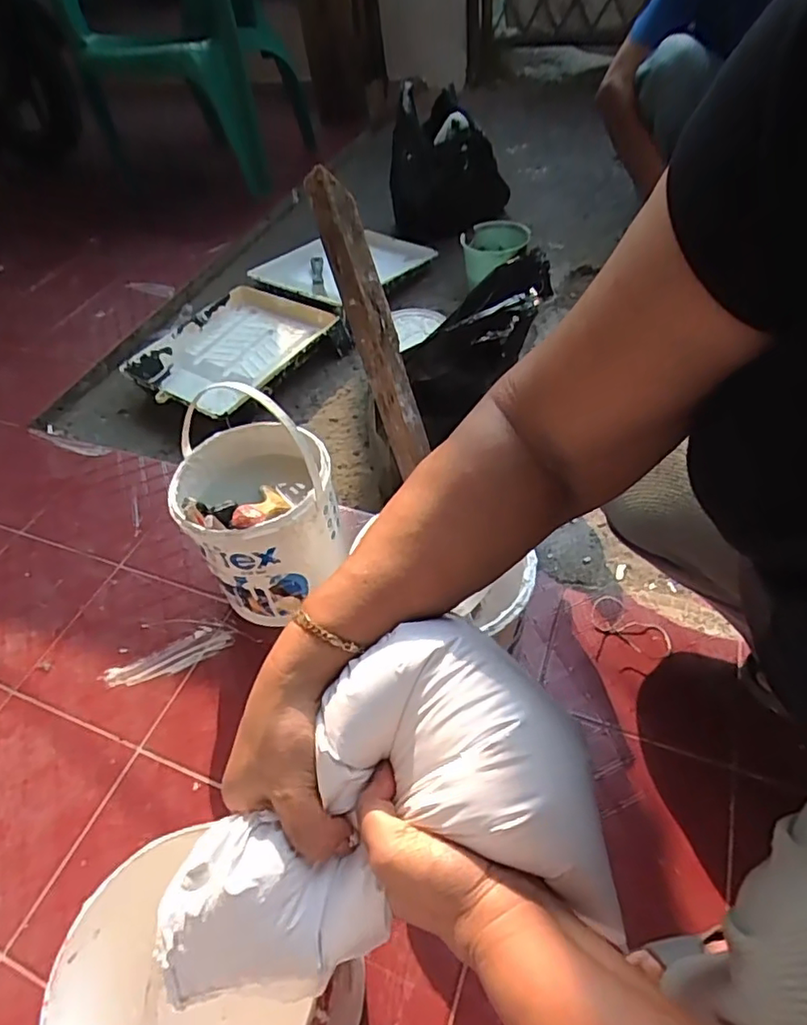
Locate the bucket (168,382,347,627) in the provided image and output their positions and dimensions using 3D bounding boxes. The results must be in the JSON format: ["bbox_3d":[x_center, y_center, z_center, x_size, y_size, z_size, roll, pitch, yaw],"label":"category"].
[{"bbox_3d":[-0.171,-0.006,0.704,0.171,0.279,0.172,-3,49,3],"label":"bucket"}]

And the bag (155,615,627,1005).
[{"bbox_3d":[-0.019,0.162,0.329,0.242,0.102,0.147,-9,49,-2],"label":"bag"}]

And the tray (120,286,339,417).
[{"bbox_3d":[-0.349,-0.328,1.176,0.292,0.058,0.353,26,57,25],"label":"tray"}]

